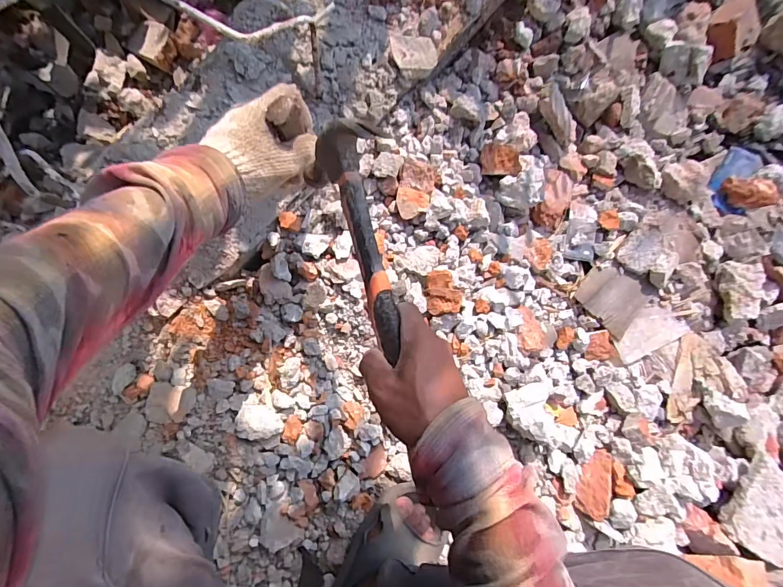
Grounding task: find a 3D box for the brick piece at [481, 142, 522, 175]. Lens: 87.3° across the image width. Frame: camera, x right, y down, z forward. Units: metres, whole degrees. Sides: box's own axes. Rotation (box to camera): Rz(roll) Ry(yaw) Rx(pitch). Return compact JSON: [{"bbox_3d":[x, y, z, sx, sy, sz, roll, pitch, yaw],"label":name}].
[{"bbox_3d":[0.166,-0.207,0.630,0.058,0.032,0.048,8,88,-7],"label":"brick piece"}]

